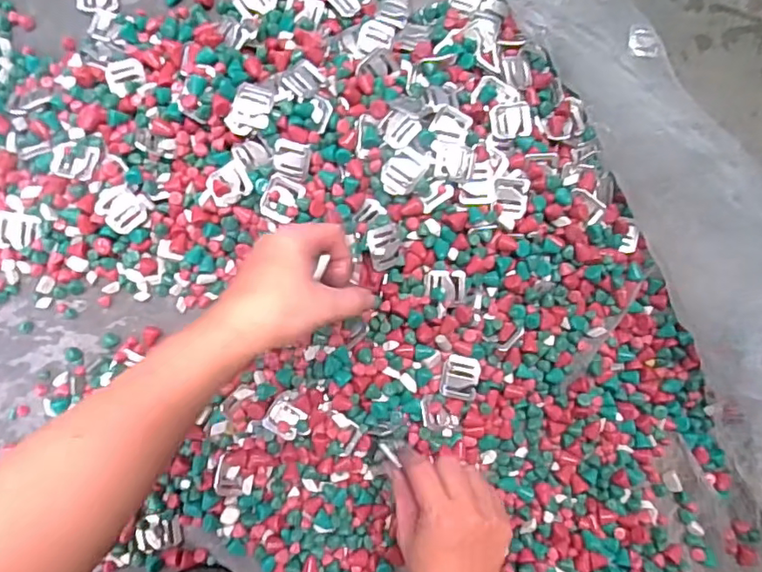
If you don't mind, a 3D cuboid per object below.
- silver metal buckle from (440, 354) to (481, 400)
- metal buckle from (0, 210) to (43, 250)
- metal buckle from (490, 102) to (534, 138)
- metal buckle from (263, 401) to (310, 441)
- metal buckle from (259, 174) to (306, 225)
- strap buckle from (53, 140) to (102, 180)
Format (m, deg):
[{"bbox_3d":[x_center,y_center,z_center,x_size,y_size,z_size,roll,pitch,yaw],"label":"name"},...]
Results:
[{"bbox_3d":[0.066,0.076,0.454,0.030,0.005,0.036,5,96,22],"label":"silver metal buckle"},{"bbox_3d":[-0.300,-0.046,0.454,0.037,0.008,0.030,5,83,-4],"label":"metal buckle"},{"bbox_3d":[0.112,-0.143,0.475,0.034,0.008,0.030,-3,85,-6],"label":"metal buckle"},{"bbox_3d":[-0.074,0.109,0.441,0.037,0.006,0.026,28,74,16],"label":"metal buckle"},{"bbox_3d":[-0.081,-0.073,0.453,0.030,0.007,0.039,24,83,-4],"label":"metal buckle"},{"bbox_3d":[-0.254,-0.104,0.456,0.035,0.006,0.030,15,82,-3],"label":"strap buckle"}]

